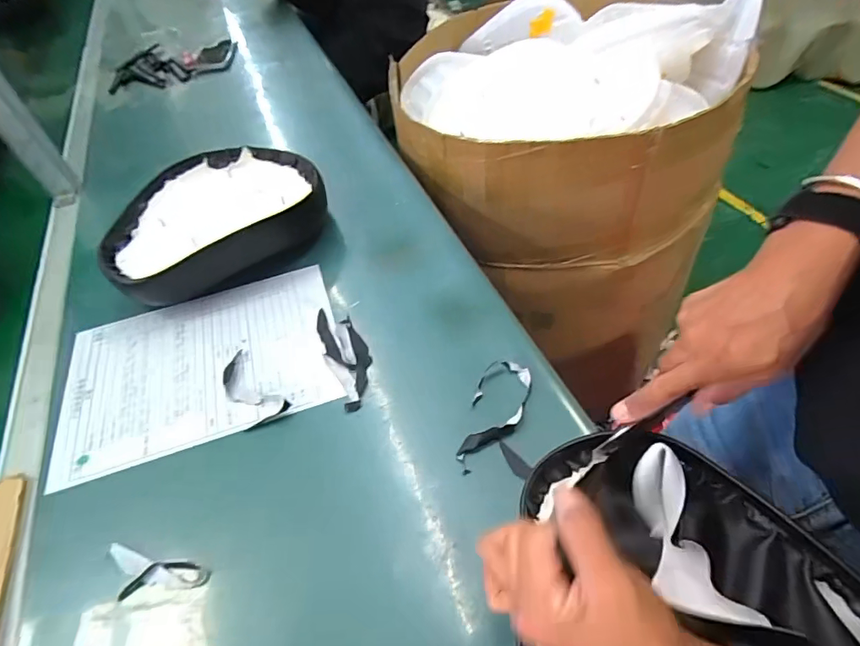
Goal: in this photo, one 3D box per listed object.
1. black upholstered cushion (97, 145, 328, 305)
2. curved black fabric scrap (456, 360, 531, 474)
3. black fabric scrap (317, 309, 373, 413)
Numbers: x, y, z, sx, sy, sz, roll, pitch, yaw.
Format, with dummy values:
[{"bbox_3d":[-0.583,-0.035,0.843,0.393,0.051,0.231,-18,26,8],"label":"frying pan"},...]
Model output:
[{"bbox_3d":[-0.281,-0.137,0.640,0.271,0.075,0.215,-30,54,-22],"label":"black upholstered cushion"},{"bbox_3d":[0.061,0.085,0.451,0.048,0.015,0.119,13,51,15],"label":"curved black fabric scrap"},{"bbox_3d":[-0.091,0.032,0.522,0.044,0.007,0.139,-21,51,-15],"label":"black fabric scrap"}]

